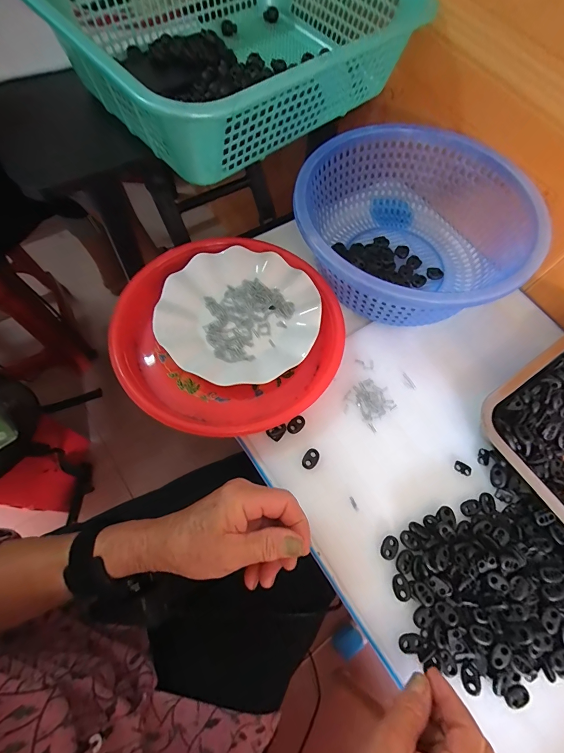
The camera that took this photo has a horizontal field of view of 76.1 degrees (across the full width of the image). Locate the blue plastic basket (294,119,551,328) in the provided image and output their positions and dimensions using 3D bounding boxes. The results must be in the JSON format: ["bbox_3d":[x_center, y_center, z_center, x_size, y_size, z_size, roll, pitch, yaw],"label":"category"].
[{"bbox_3d":[0.150,-0.181,0.450,0.267,0.114,0.263,23,67,4],"label":"blue plastic basket"}]

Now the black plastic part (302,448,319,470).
[{"bbox_3d":[0.030,0.086,0.375,0.015,0.004,0.021,26,68,7],"label":"black plastic part"}]

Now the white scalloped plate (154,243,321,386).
[{"bbox_3d":[-0.048,-0.073,0.428,0.177,0.028,0.181,1,67,-4],"label":"white scalloped plate"}]

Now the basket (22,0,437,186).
[{"bbox_3d":[-0.046,-0.391,0.416,0.363,0.108,0.284,-41,76,-18],"label":"basket"}]

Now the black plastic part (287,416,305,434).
[{"bbox_3d":[0.015,0.052,0.387,0.021,0.006,0.014,-37,74,-17],"label":"black plastic part"}]

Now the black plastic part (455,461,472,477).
[{"bbox_3d":[0.195,0.098,0.387,0.018,0.004,0.012,34,69,10],"label":"black plastic part"}]

